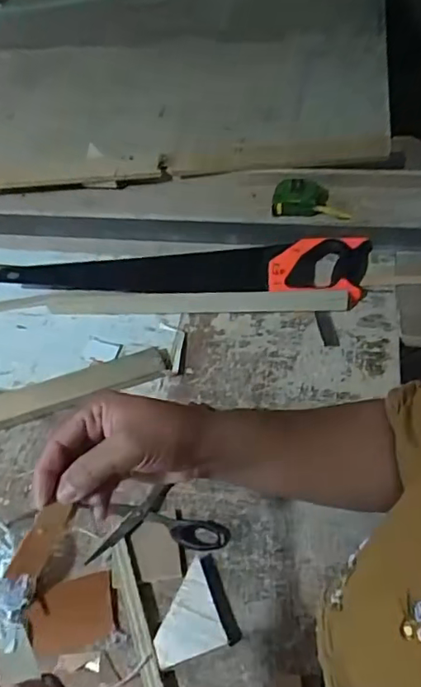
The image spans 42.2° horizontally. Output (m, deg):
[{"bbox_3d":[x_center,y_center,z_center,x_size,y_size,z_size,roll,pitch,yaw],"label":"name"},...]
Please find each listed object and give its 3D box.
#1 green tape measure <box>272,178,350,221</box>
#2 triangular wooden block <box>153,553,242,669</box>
[{"bbox_3d":[0.158,-0.228,0.843,0.118,0.060,0.057,15,53,18],"label":"green tape measure"},{"bbox_3d":[-0.019,0.240,0.495,0.073,0.017,0.080,-16,50,-8],"label":"triangular wooden block"}]

